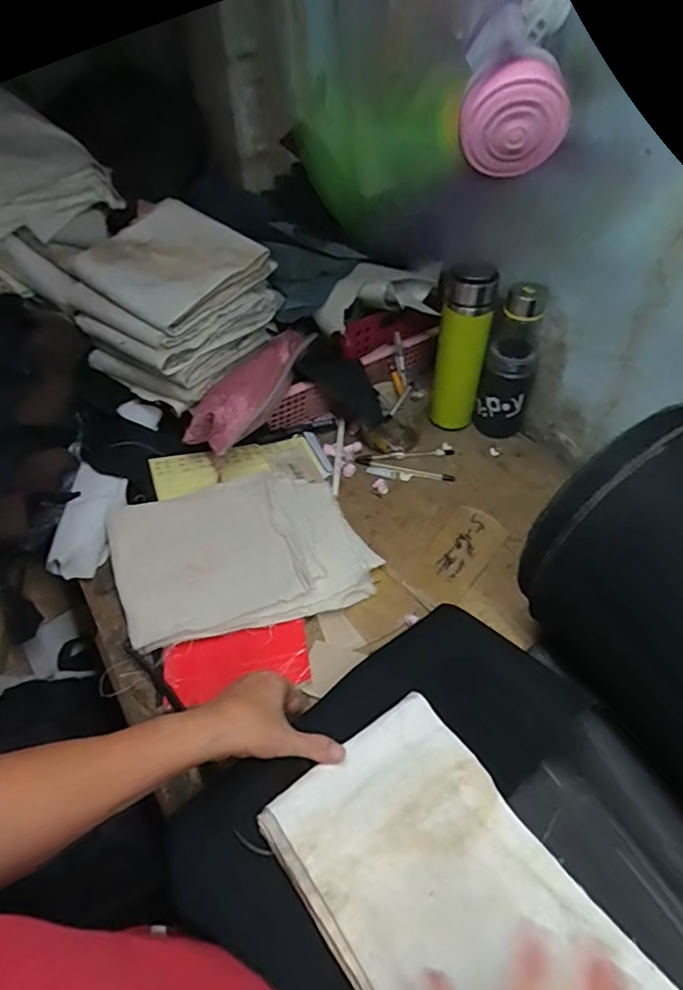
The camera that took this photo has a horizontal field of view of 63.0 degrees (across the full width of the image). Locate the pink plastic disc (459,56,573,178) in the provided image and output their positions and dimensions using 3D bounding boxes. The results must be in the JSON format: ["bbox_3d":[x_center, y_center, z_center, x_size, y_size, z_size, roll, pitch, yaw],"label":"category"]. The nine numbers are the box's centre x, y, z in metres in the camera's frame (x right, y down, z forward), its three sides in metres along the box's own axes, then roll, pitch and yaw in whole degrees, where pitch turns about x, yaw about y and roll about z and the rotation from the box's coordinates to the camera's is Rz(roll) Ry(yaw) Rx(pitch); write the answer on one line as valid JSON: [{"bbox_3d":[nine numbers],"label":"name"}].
[{"bbox_3d":[0.126,-0.268,0.404,0.074,0.076,0.023,-12,59,-11],"label":"pink plastic disc"}]

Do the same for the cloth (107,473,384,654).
[{"bbox_3d":[-0.119,0.064,0.653,0.274,0.043,0.200,-13,49,-10],"label":"cloth"}]

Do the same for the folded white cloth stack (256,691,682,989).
[{"bbox_3d":[0.118,0.327,0.374,0.170,0.031,0.375,-33,57,-25],"label":"folded white cloth stack"}]

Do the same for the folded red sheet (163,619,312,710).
[{"bbox_3d":[-0.106,0.170,0.573,0.143,0.013,0.065,-9,48,-6],"label":"folded red sheet"}]

